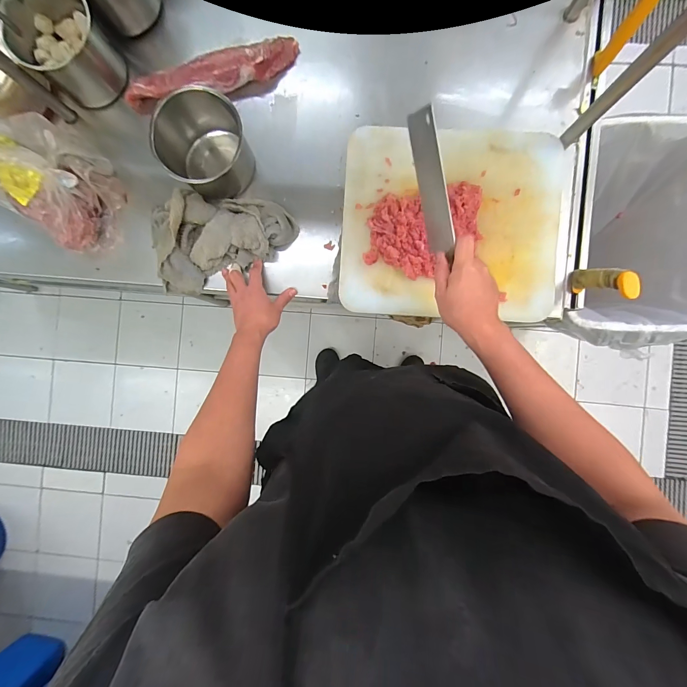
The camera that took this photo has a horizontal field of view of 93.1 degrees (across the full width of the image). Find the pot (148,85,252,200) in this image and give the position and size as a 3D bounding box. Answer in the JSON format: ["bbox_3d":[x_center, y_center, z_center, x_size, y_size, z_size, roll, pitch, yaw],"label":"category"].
[{"bbox_3d":[-0.244,-0.347,0.591,0.146,0.140,0.134,-42,88,1],"label":"pot"}]

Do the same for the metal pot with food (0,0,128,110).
[{"bbox_3d":[-0.522,-0.563,0.610,0.148,0.124,0.148,0,89,2],"label":"metal pot with food"}]

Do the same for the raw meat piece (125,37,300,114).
[{"bbox_3d":[-0.260,-0.523,0.638,0.355,0.057,0.062,-12,89,2],"label":"raw meat piece"}]

